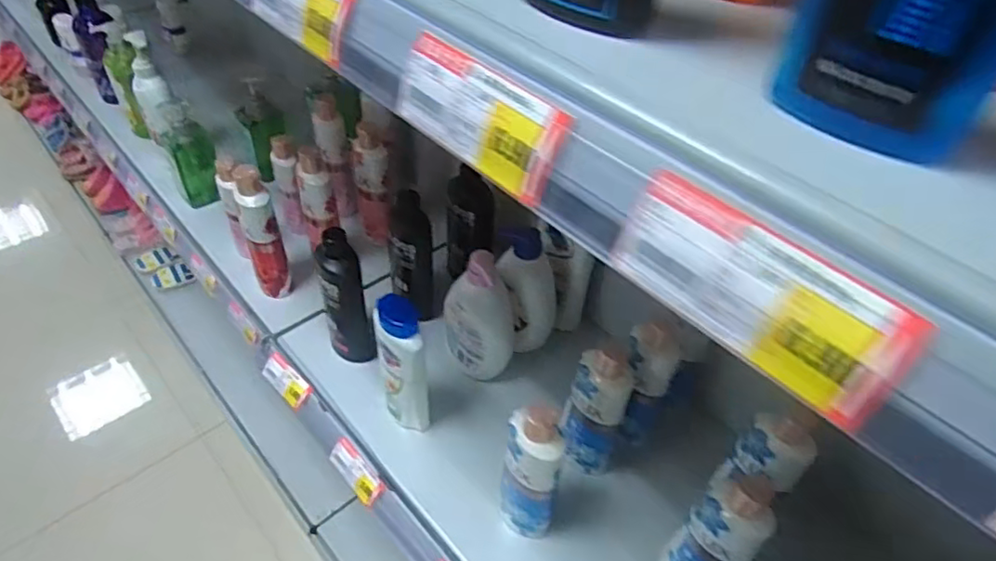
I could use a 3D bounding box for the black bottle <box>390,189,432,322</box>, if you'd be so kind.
[{"bbox_3d":[-0.118,-0.023,0.864,0.055,0.200,0.049,-10,47,-14],"label":"black bottle"}]

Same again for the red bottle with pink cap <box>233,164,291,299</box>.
[{"bbox_3d":[-0.336,-0.063,0.887,0.046,0.216,0.043,-15,48,-19],"label":"red bottle with pink cap"}]

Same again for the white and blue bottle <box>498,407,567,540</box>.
[{"bbox_3d":[0.034,0.196,0.643,0.063,0.201,0.050,10,45,5],"label":"white and blue bottle"}]

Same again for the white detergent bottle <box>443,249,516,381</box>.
[{"bbox_3d":[-0.025,0.044,0.814,0.094,0.178,0.078,1,45,-4],"label":"white detergent bottle"}]

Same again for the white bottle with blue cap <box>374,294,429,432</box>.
[{"bbox_3d":[-0.115,0.102,0.747,0.053,0.195,0.064,-9,47,-13],"label":"white bottle with blue cap"}]

